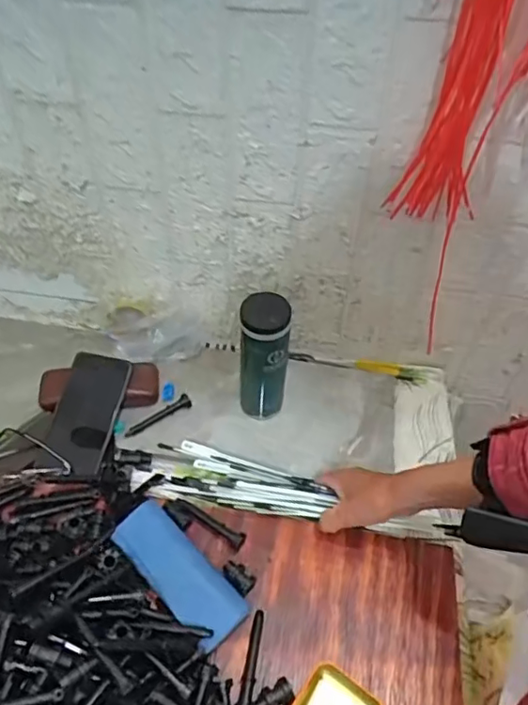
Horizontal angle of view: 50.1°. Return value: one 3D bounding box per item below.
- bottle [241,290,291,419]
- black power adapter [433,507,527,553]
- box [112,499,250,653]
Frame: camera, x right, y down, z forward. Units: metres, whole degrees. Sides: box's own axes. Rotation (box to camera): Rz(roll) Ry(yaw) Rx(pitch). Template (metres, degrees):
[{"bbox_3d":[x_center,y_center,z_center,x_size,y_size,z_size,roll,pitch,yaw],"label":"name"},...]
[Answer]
[{"bbox_3d":[0.000,0.009,0.708,0.063,0.184,0.059,8,50,2],"label":"bottle"},{"bbox_3d":[0.199,0.156,0.501,0.096,0.030,0.017,-8,31,50],"label":"black power adapter"},{"bbox_3d":[-0.090,0.235,0.604,0.166,0.027,0.062,39,58,25],"label":"box"}]

